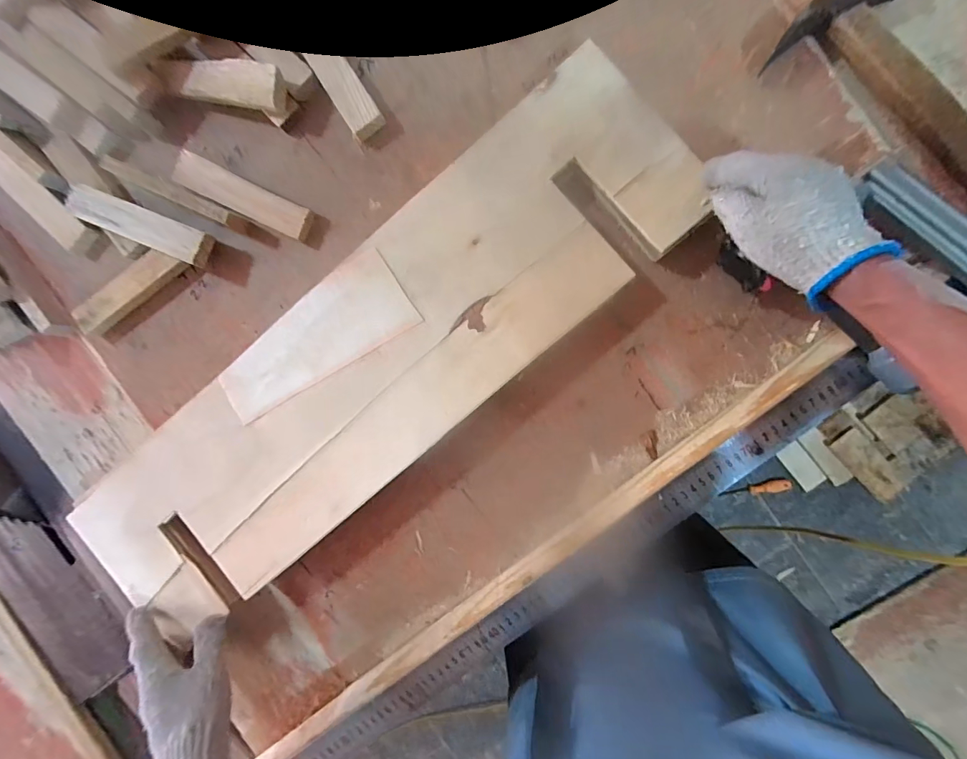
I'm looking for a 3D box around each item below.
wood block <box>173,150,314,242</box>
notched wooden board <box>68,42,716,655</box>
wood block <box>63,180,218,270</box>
[{"bbox_3d":[-0.260,-0.198,0.464,0.154,0.030,0.036,26,95,3],"label":"wood block"},{"bbox_3d":[-0.113,-0.008,0.437,0.713,0.019,0.194,-40,89,6],"label":"notched wooden board"},{"bbox_3d":[-0.371,-0.166,0.455,0.159,0.016,0.036,22,95,4],"label":"wood block"}]

